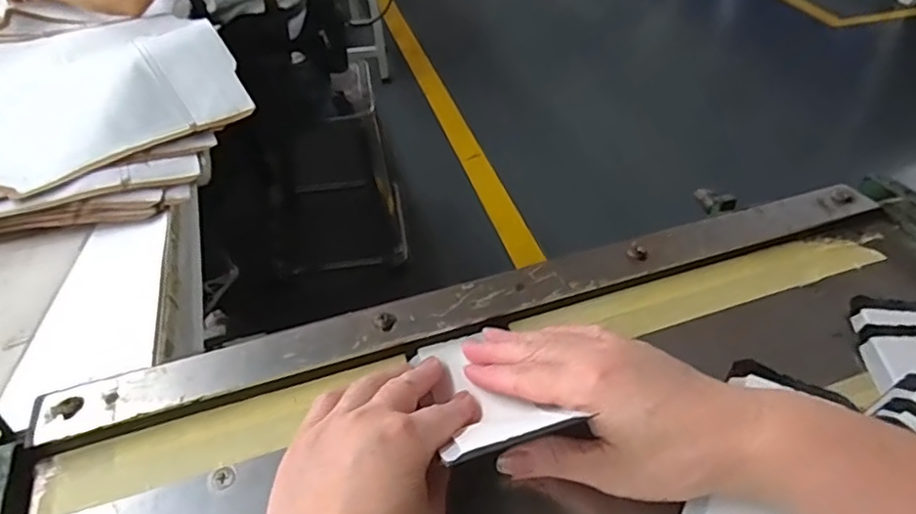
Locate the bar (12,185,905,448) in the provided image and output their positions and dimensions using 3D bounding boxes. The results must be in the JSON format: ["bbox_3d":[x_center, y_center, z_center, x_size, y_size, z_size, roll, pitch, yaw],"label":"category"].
[{"bbox_3d":[0.038,0.022,0.412,0.565,0.015,0.040,-15,45,-14],"label":"bar"}]

